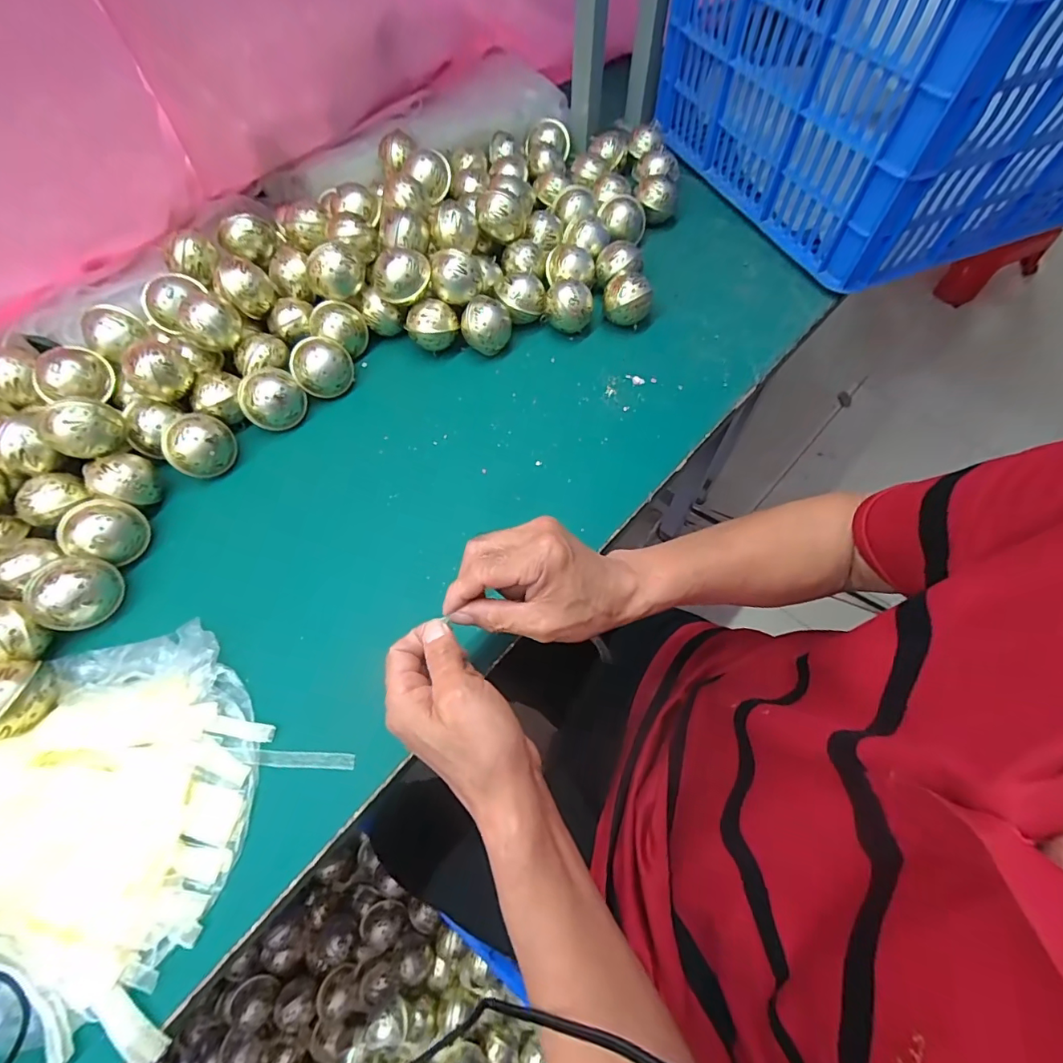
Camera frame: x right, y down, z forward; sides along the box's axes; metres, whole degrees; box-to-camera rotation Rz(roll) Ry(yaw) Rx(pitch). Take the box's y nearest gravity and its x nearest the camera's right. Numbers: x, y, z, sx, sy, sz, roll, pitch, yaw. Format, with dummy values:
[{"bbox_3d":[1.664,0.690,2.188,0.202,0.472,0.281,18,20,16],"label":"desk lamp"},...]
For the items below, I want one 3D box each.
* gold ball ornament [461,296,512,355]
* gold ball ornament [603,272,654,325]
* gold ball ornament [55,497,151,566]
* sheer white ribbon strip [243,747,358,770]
[{"bbox_3d":[-0.052,-0.239,0.578,0.058,0.055,0.053,-3,61,1],"label":"gold ball ornament"},{"bbox_3d":[0.119,-0.286,0.609,0.058,0.056,0.062,11,62,8],"label":"gold ball ornament"},{"bbox_3d":[-0.410,0.000,0.476,0.055,0.046,0.060,-1,64,2],"label":"gold ball ornament"},{"bbox_3d":[-0.184,0.182,0.395,0.085,0.005,0.012,2,64,3],"label":"sheer white ribbon strip"}]

